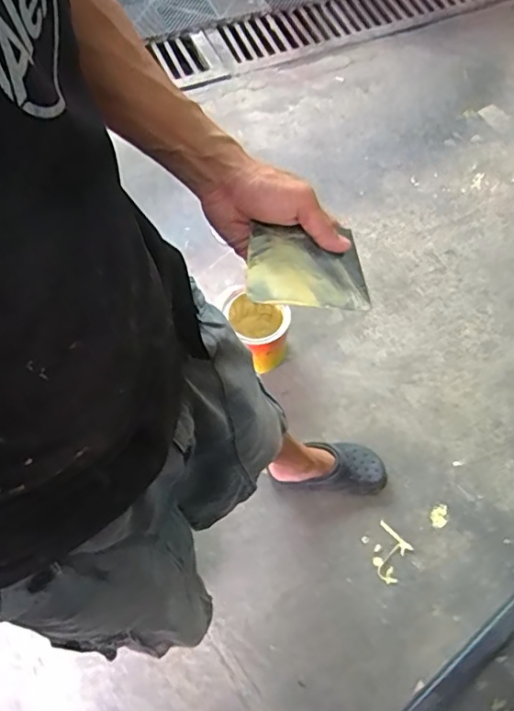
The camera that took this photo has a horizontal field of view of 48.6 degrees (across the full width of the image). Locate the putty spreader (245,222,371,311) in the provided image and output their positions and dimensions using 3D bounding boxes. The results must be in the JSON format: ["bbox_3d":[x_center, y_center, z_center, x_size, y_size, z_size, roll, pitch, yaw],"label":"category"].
[{"bbox_3d":[0.046,-0.079,0.517,0.111,0.010,0.073,3,70,-17],"label":"putty spreader"}]

